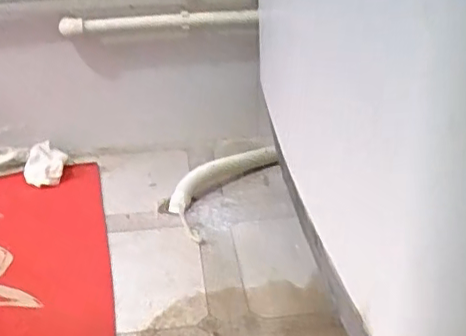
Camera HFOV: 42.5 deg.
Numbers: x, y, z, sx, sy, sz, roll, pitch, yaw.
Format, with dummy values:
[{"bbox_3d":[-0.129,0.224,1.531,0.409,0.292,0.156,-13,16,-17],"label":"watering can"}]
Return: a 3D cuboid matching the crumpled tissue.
[{"bbox_3d":[-0.376,-0.007,1.204,0.084,0.041,0.134,-8,28,-12],"label":"crumpled tissue"}]

